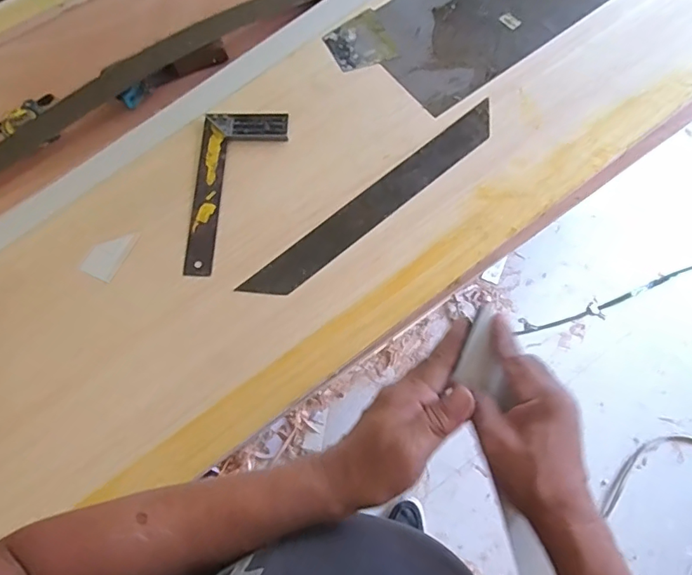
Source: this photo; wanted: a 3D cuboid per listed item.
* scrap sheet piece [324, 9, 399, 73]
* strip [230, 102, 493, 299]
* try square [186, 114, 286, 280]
[{"bbox_3d":[0.021,-0.389,0.783,0.093,0.006,0.107,-23,71,-6],"label":"scrap sheet piece"},{"bbox_3d":[0.047,-0.122,0.687,0.431,0.004,0.053,-39,73,-11],"label":"strip"},{"bbox_3d":[-0.153,-0.138,0.696,0.120,0.011,0.254,2,70,3],"label":"try square"}]

